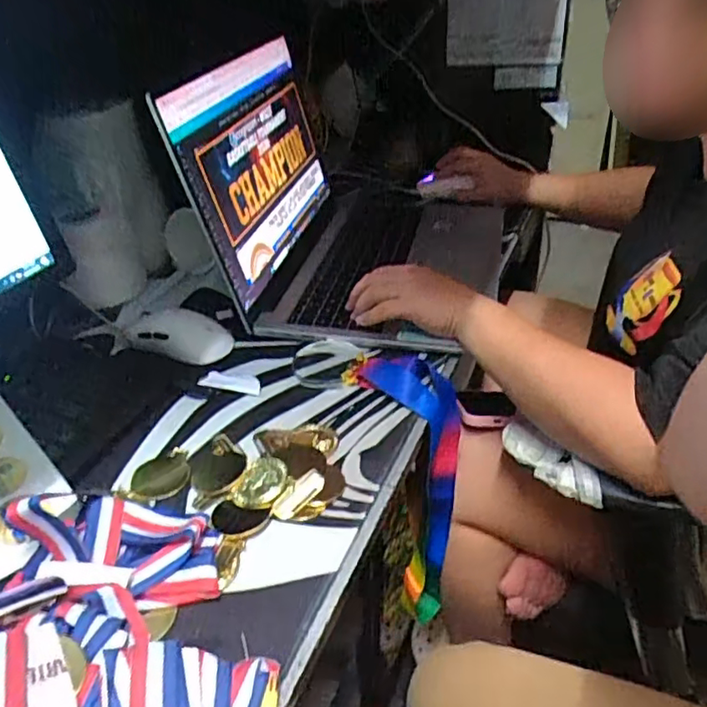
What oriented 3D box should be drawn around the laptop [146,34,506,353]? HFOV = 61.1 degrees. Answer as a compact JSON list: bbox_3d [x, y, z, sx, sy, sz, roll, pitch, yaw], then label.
[{"bbox_3d":[0.003,-0.203,0.725,0.311,0.236,0.414,4,36,11],"label":"laptop"}]

